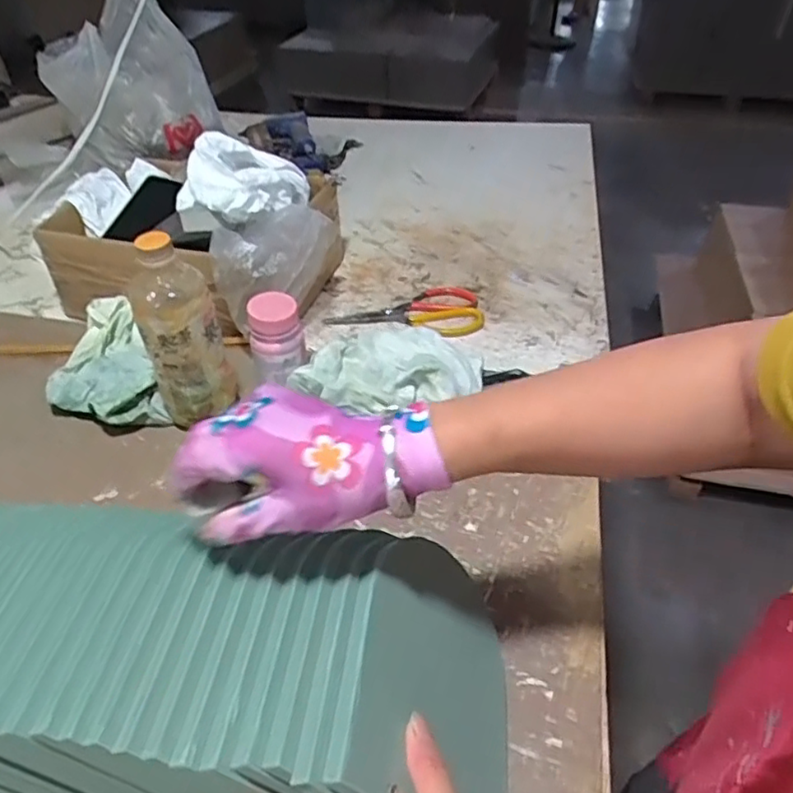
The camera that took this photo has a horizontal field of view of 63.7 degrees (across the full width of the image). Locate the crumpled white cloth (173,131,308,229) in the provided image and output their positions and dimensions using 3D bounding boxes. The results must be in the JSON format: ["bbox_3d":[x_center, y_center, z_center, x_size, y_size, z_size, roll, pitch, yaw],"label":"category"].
[{"bbox_3d":[-0.193,-0.266,0.765,0.139,0.063,0.148,20,45,21],"label":"crumpled white cloth"}]

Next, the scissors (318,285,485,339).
[{"bbox_3d":[0.010,-0.111,0.809,0.195,0.015,0.092,2,41,3],"label":"scissors"}]

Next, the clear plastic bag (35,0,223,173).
[{"bbox_3d":[-0.426,-0.514,0.992,0.209,0.193,0.244,-23,46,-24],"label":"clear plastic bag"}]

